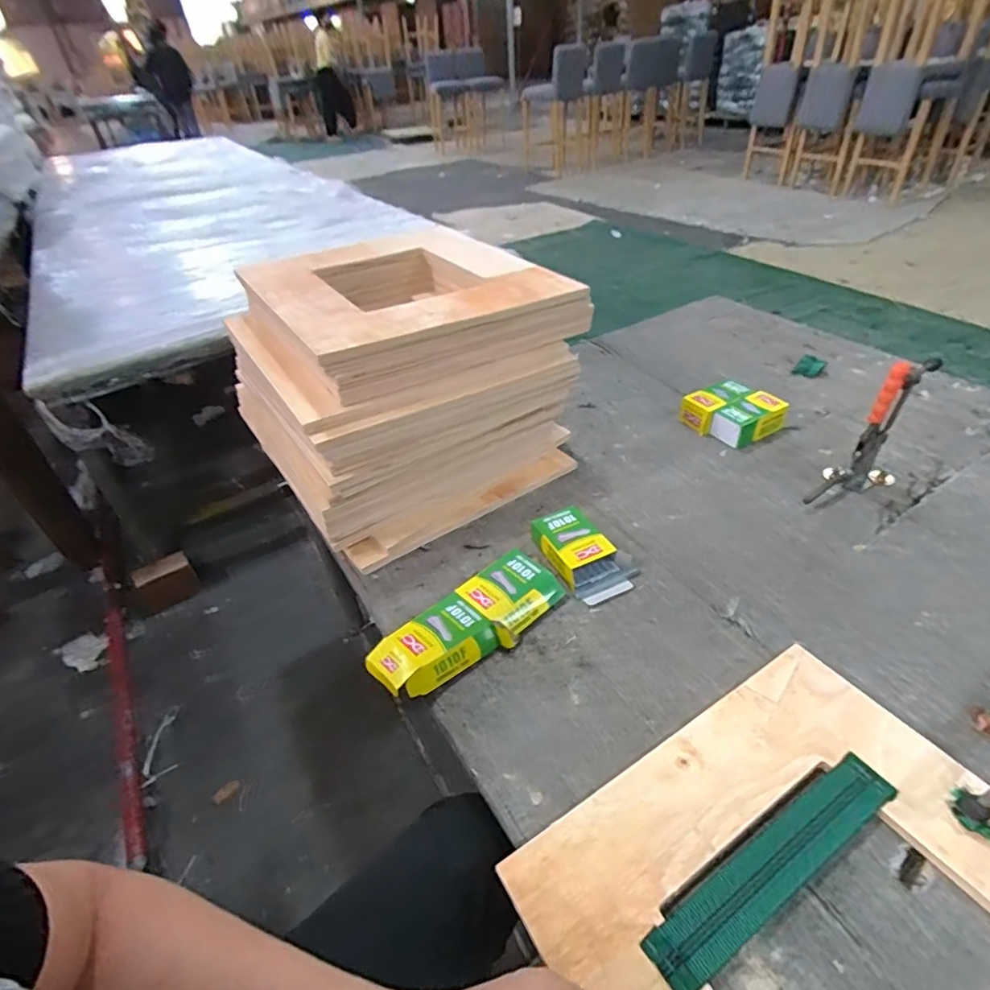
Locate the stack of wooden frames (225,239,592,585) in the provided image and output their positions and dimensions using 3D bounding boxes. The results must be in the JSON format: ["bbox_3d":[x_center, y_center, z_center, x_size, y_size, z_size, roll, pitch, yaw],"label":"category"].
[{"bbox_3d":[-0.137,-0.203,0.950,0.495,0.318,0.437,-26,44,-24],"label":"stack of wooden frames"}]

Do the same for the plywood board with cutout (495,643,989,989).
[{"bbox_3d":[0.284,0.358,0.449,0.422,0.016,0.401,-24,43,-23],"label":"plywood board with cutout"}]

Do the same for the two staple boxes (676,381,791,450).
[{"bbox_3d":[0.435,-0.151,1.038,0.136,0.056,0.138,-24,43,-22],"label":"two staple boxes"}]

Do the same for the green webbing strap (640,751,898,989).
[{"bbox_3d":[0.247,0.320,0.494,0.276,0.005,0.047,-24,43,-22],"label":"green webbing strap"}]

